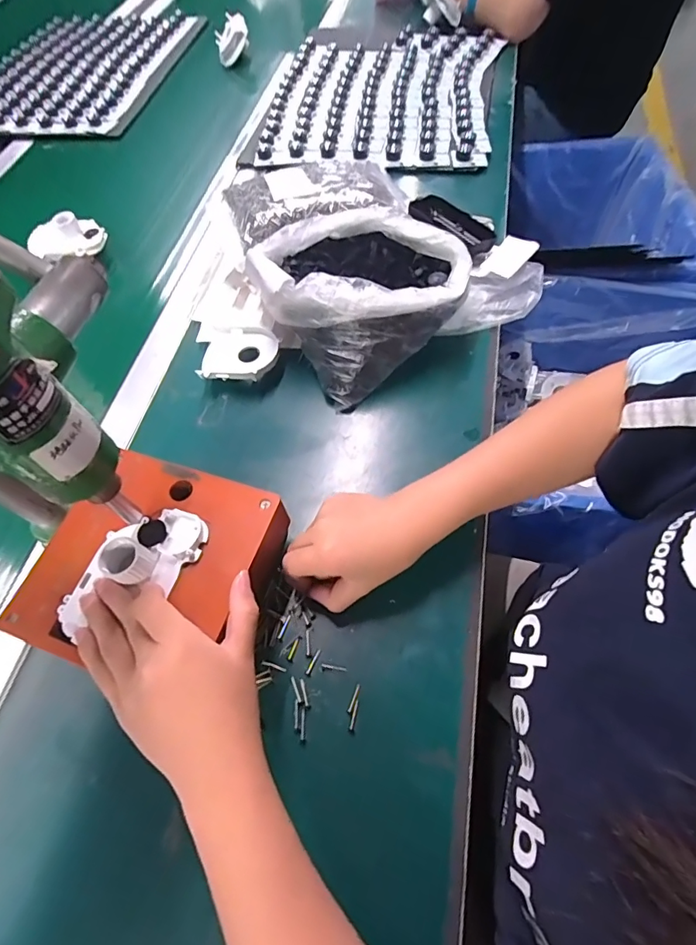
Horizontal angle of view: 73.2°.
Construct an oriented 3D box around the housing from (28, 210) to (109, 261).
[{"bbox_3d":[-0.356,-0.301,0.593,0.095,0.032,0.056,-2,61,2],"label":"housing"}]

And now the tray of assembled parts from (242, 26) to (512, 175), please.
[{"bbox_3d":[0.057,-0.636,0.777,0.358,0.025,0.433,9,62,8],"label":"tray of assembled parts"}]

